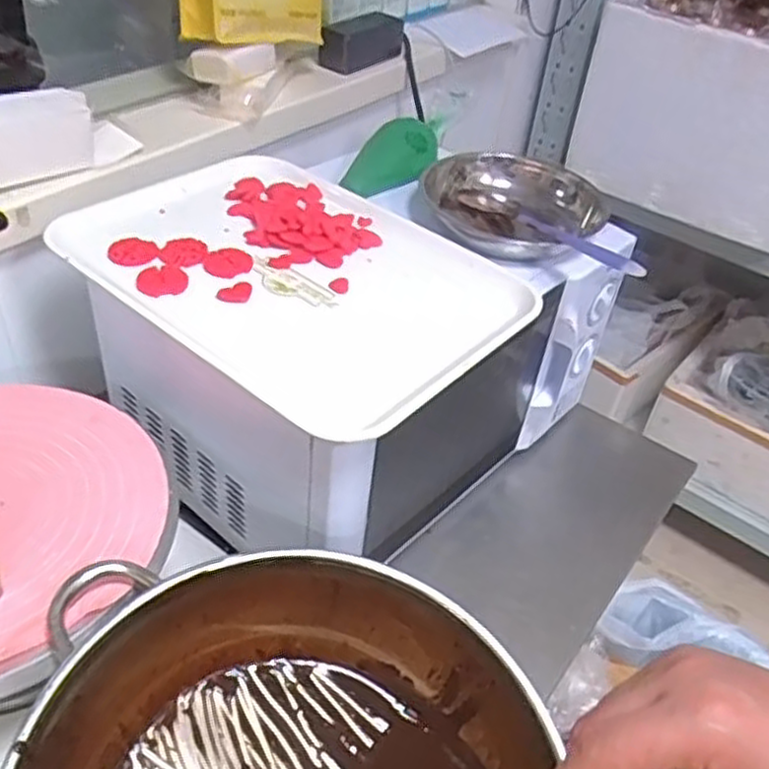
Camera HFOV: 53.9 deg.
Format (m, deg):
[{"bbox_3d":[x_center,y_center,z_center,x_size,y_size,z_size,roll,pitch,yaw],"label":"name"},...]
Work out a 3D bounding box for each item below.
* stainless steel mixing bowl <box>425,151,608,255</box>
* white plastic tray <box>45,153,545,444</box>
[{"bbox_3d":[0.134,-0.186,0.785,0.171,0.053,0.174,4,41,-4],"label":"stainless steel mixing bowl"},{"bbox_3d":[-0.078,-0.100,0.663,0.367,0.021,0.281,31,46,25],"label":"white plastic tray"}]

